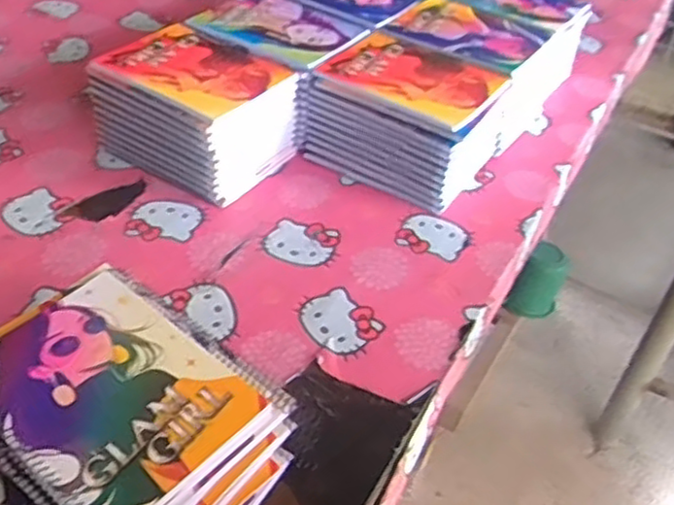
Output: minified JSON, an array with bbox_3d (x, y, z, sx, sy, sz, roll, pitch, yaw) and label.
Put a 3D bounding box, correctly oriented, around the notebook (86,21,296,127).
[{"bbox_3d":[-0.174,-0.223,0.851,0.193,0.013,0.163,27,45,22],"label":"notebook"}]

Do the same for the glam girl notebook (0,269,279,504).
[{"bbox_3d":[-0.165,0.102,0.521,0.196,0.017,0.154,33,48,27],"label":"glam girl notebook"}]

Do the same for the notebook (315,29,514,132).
[{"bbox_3d":[0.091,-0.218,0.853,0.200,0.010,0.163,27,45,22],"label":"notebook"}]

